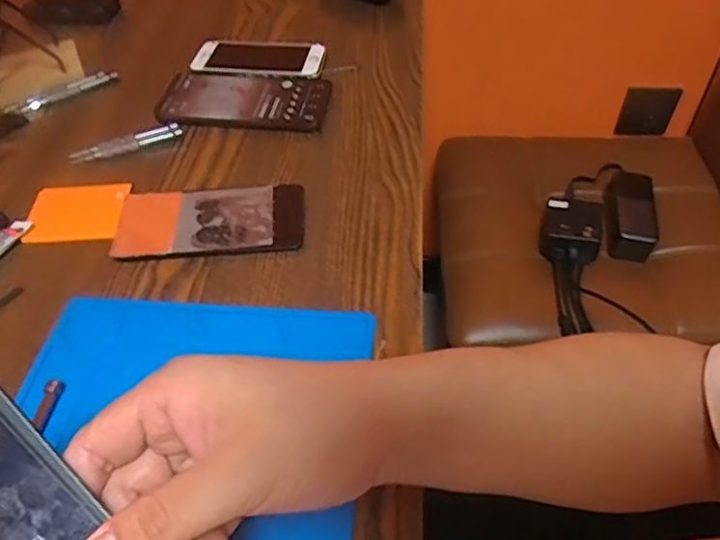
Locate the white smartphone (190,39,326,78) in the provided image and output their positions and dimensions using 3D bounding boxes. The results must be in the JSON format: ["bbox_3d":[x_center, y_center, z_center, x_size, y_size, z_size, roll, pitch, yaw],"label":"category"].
[{"bbox_3d":[-0.107,-0.226,0.658,0.136,0.009,0.073,5,48,7],"label":"white smartphone"}]

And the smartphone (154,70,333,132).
[{"bbox_3d":[-0.115,-0.168,0.613,0.167,0.014,0.079,5,50,8],"label":"smartphone"}]

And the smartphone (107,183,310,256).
[{"bbox_3d":[-0.122,-0.041,0.506,0.150,0.010,0.069,-3,49,1],"label":"smartphone"}]

